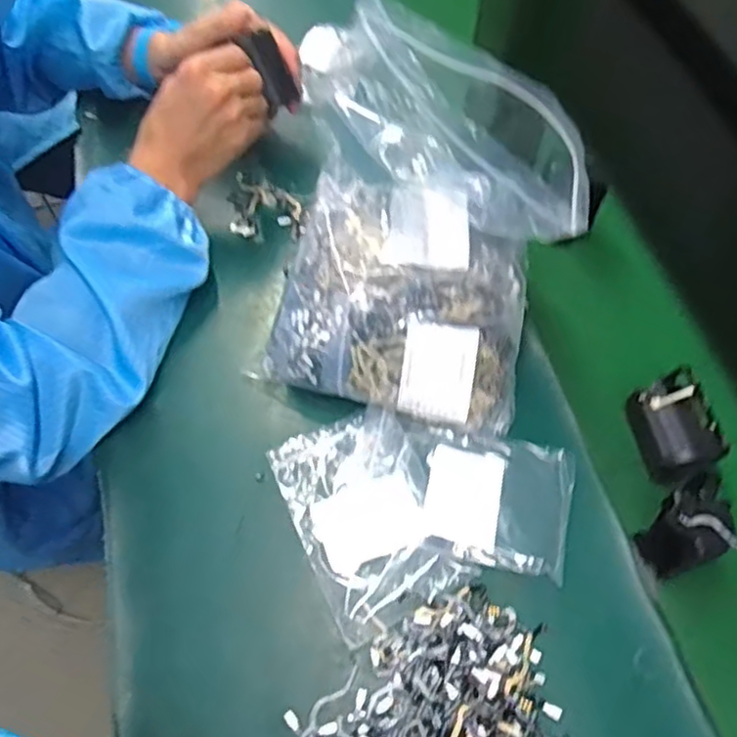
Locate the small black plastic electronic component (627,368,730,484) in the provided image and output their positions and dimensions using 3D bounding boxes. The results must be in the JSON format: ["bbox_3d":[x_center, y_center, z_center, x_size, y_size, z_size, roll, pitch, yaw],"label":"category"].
[{"bbox_3d":[0.218,0.044,0.494,0.048,0.040,0.076,-13,54,-7],"label":"small black plastic electronic component"}]

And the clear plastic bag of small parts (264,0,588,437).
[{"bbox_3d":[0.030,-0.081,0.467,0.194,0.224,0.152,18,56,16],"label":"clear plastic bag of small parts"}]

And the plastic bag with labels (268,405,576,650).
[{"bbox_3d":[0.044,0.090,0.477,0.192,0.022,0.147,-14,54,-8],"label":"plastic bag with labels"}]

